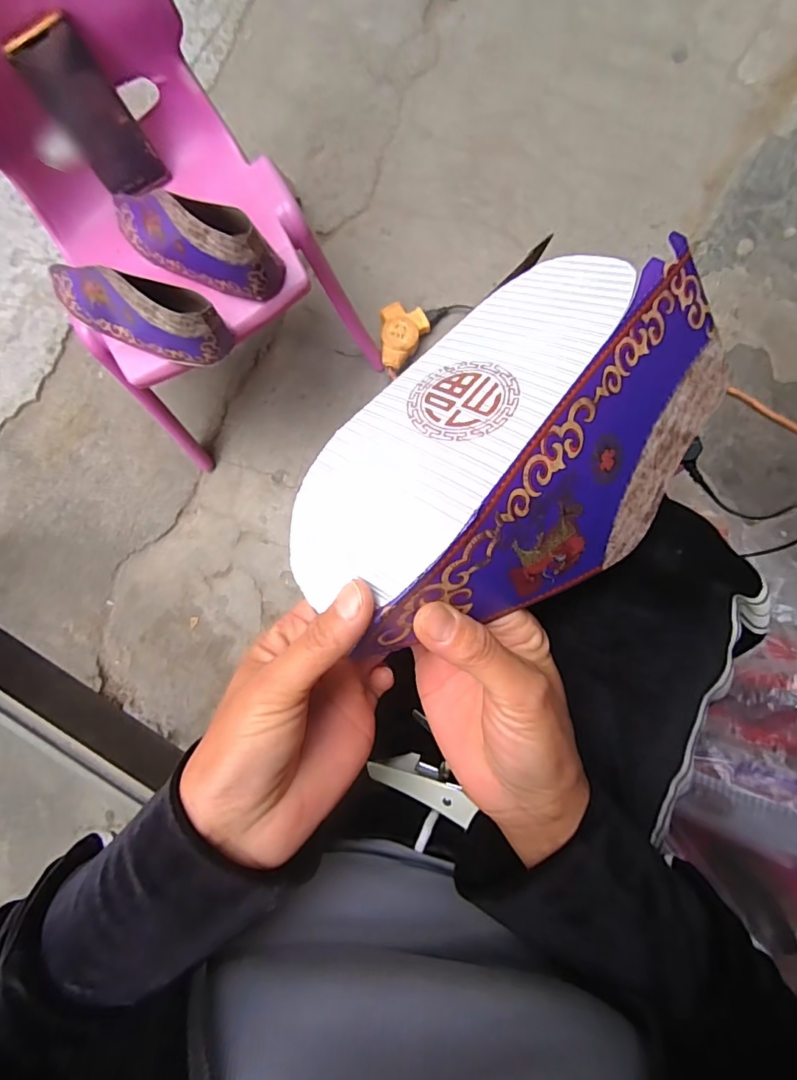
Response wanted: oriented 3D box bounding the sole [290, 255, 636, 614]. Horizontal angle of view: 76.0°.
[{"bbox_3d":[0.034,-0.062,0.238,0.076,0.021,0.217,31,72,28],"label":"sole"}]

